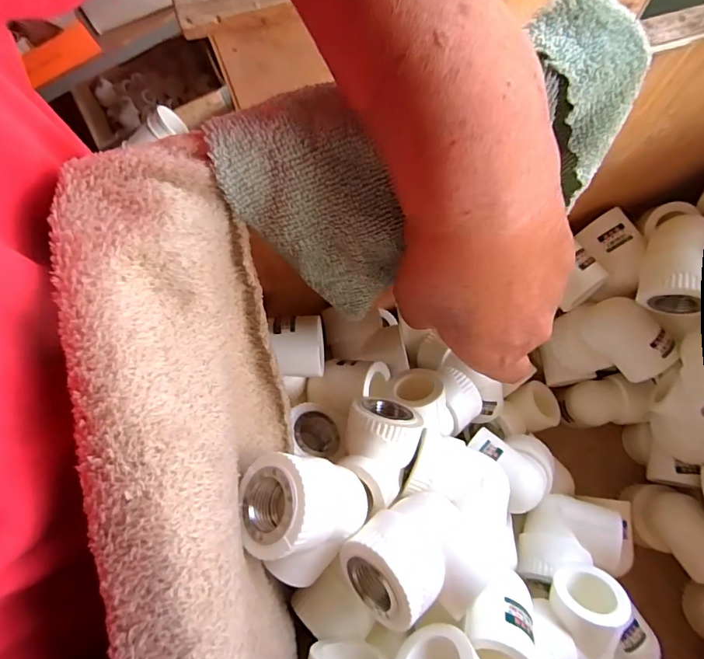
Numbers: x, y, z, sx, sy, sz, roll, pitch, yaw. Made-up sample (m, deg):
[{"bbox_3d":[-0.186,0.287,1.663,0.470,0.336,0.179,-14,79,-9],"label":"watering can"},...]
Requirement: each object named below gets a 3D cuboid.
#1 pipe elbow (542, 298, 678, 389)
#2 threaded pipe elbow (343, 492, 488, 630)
[{"bbox_3d":[0.177,0.007,0.321,0.044,0.082,0.056,-16,94,-43],"label":"pipe elbow"},{"bbox_3d":[0.028,0.102,0.200,0.056,0.031,0.050,-18,52,-37],"label":"threaded pipe elbow"}]

